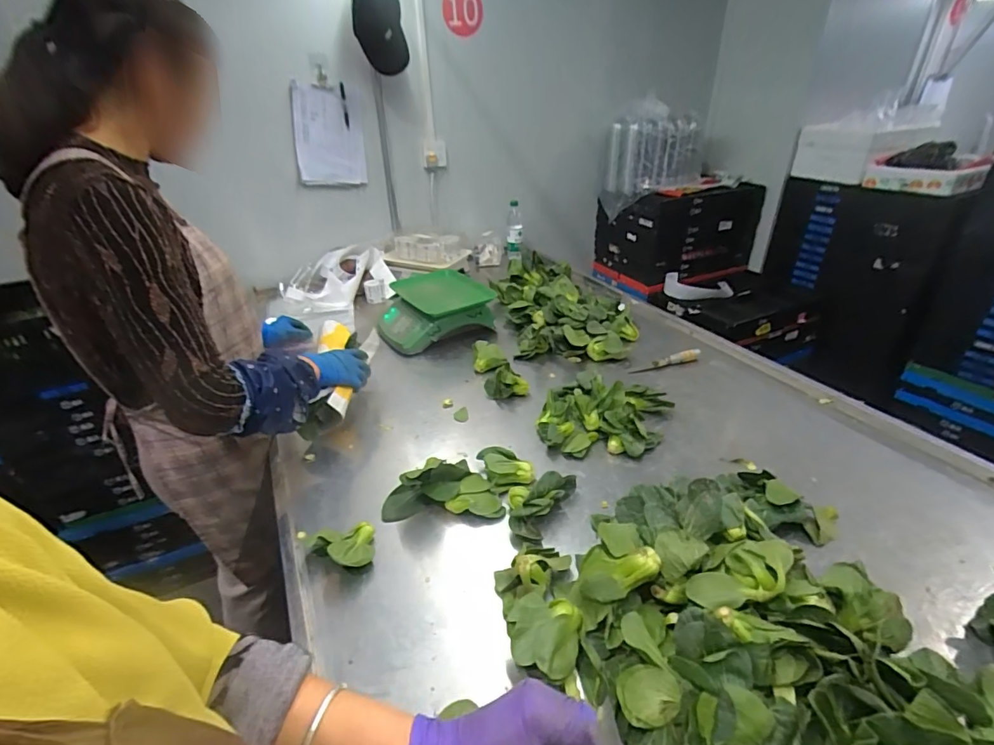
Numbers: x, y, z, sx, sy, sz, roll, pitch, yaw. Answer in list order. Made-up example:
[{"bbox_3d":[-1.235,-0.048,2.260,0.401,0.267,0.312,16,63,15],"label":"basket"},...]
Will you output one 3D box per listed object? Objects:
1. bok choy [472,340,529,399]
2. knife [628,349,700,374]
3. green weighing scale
[{"bbox_3d":[0.001,-0.013,1.122,0.092,0.078,0.198,-10,31,-12],"label":"bok choy"},{"bbox_3d":[0.410,-0.028,1.144,0.189,0.023,0.023,-11,32,-14],"label":"knife"},{"bbox_3d":[-0.193,-0.175,1.360,0.300,0.136,0.286,-17,33,-22],"label":"green weighing scale"}]

